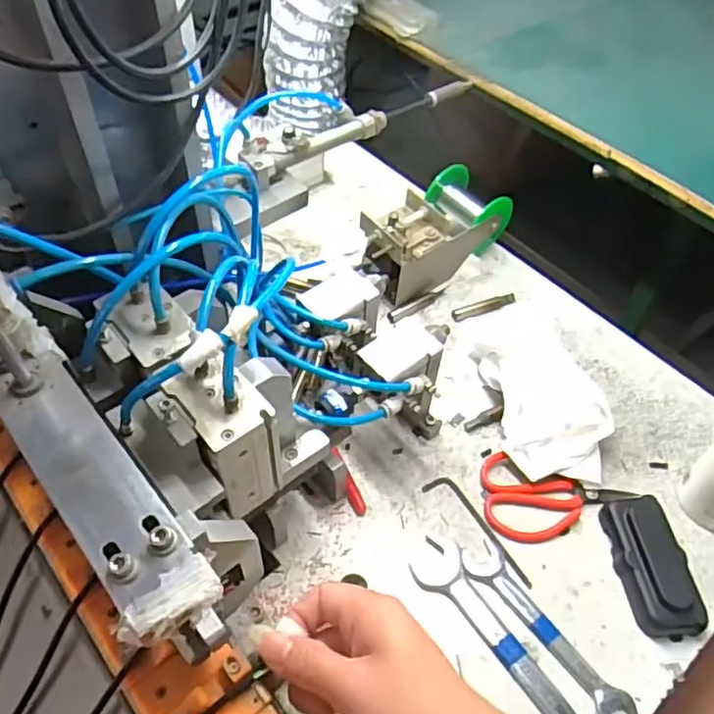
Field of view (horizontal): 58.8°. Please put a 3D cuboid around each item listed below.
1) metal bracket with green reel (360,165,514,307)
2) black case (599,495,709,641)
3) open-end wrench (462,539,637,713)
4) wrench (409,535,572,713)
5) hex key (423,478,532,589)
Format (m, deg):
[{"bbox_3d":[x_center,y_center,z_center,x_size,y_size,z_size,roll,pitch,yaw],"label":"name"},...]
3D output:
[{"bbox_3d":[0.072,-0.124,0.672,0.196,0.082,0.087,-35,61,-27],"label":"metal bracket with green reel"},{"bbox_3d":[0.233,0.161,0.498,0.053,0.023,0.105,-2,52,-5],"label":"black case"},{"bbox_3d":[0.140,0.203,0.471,0.029,0.005,0.153,-28,58,-23],"label":"open-end wrench"},{"bbox_3d":[0.115,0.212,0.467,0.039,0.005,0.187,-33,60,-26],"label":"wrench"},{"bbox_3d":[0.104,0.139,0.523,0.025,0.004,0.113,-35,61,-27],"label":"hex key"}]

